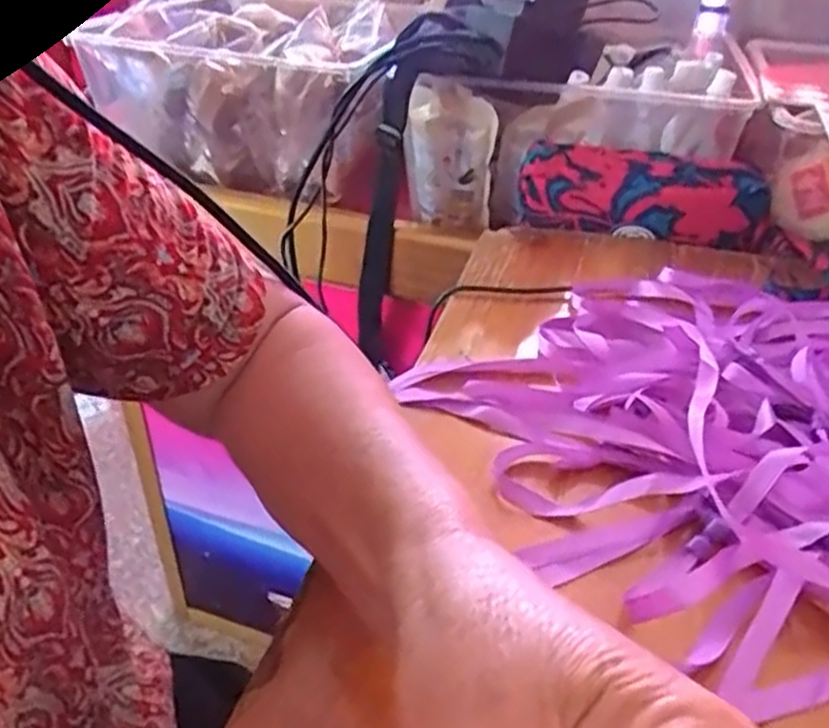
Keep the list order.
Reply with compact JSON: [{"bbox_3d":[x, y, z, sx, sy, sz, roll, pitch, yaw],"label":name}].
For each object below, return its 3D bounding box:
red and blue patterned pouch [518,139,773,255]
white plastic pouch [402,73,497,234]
[{"bbox_3d":[0.172,-0.128,0.573,0.181,0.056,0.044,13,36,15],"label":"red and blue patterned pouch"},{"bbox_3d":[0.031,-0.183,0.654,0.077,0.128,0.030,14,40,16],"label":"white plastic pouch"}]

